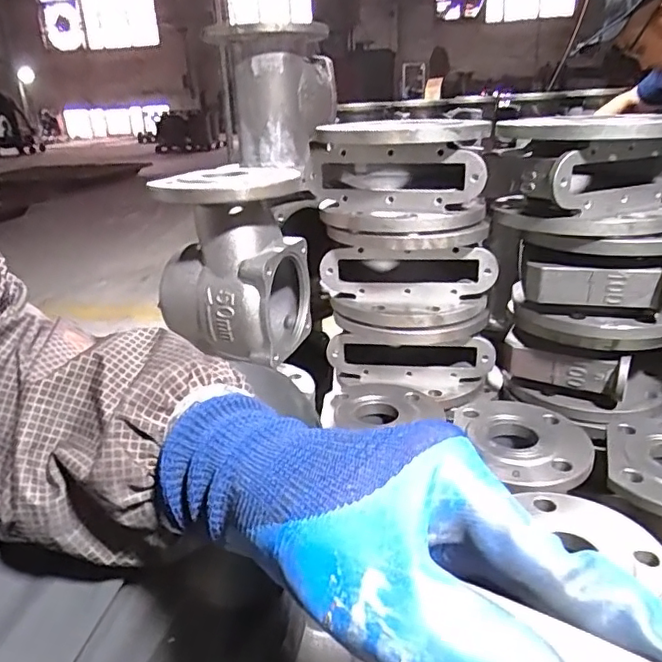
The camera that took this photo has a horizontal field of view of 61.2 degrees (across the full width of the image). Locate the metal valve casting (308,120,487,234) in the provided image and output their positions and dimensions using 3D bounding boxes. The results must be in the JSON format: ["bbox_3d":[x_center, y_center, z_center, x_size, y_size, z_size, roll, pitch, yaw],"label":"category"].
[{"bbox_3d":[0.084,-0.202,0.721,0.210,0.114,0.247,-1,22,5],"label":"metal valve casting"}]

